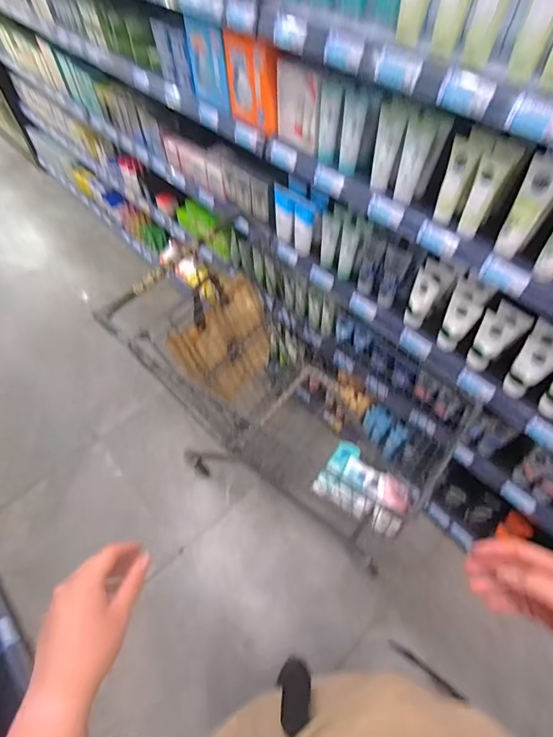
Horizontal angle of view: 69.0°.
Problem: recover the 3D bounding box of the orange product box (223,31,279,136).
[{"bbox_3d":[-0.058,-0.675,0.950,0.041,0.174,0.162,-31,60,-18],"label":"orange product box"}]

